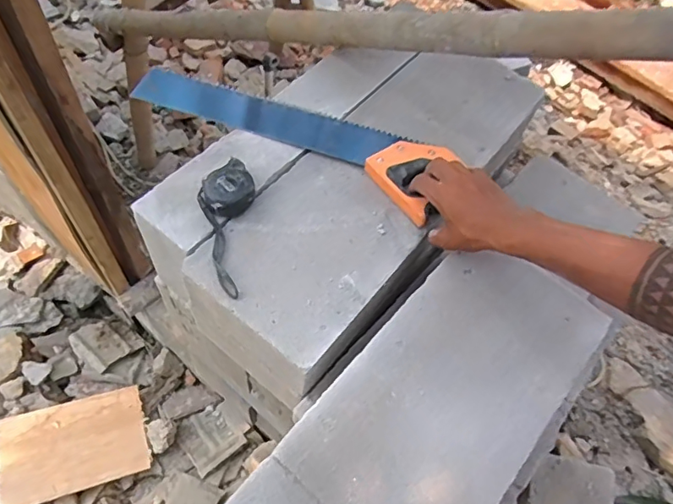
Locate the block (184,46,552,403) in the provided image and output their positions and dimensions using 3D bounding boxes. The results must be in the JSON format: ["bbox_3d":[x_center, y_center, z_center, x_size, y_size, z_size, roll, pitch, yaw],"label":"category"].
[{"bbox_3d":[0.069,-0.079,0.724,0.210,0.133,0.579,37,62,15],"label":"block"}]

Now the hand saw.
[{"bbox_3d":[-0.068,-0.165,0.702,0.437,0.034,0.120,21,64,10],"label":"hand saw"}]

